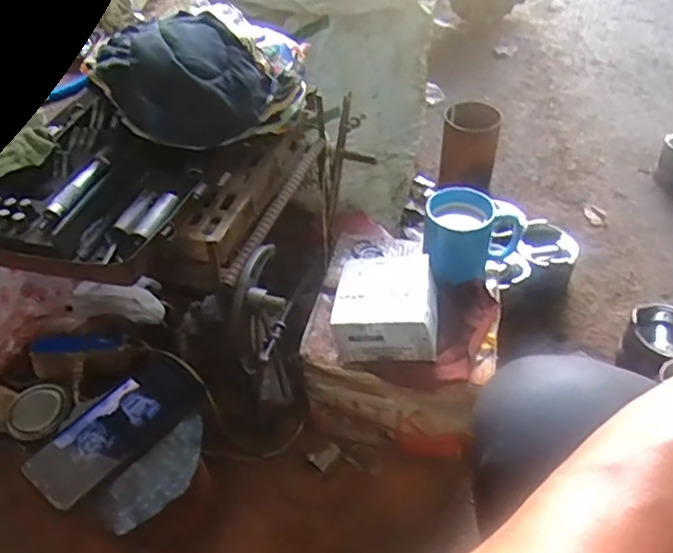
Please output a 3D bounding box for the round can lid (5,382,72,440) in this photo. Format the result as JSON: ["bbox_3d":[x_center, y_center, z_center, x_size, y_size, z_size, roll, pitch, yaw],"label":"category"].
[{"bbox_3d":[-0.335,0.150,0.667,0.072,0.016,0.058,-15,57,-4],"label":"round can lid"}]

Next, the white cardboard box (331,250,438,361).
[{"bbox_3d":[0.057,0.031,0.665,0.108,0.064,0.112,1,46,8],"label":"white cardboard box"}]

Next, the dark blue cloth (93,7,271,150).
[{"bbox_3d":[-0.154,-0.191,0.597,0.147,0.092,0.143,-25,48,-17],"label":"dark blue cloth"}]

